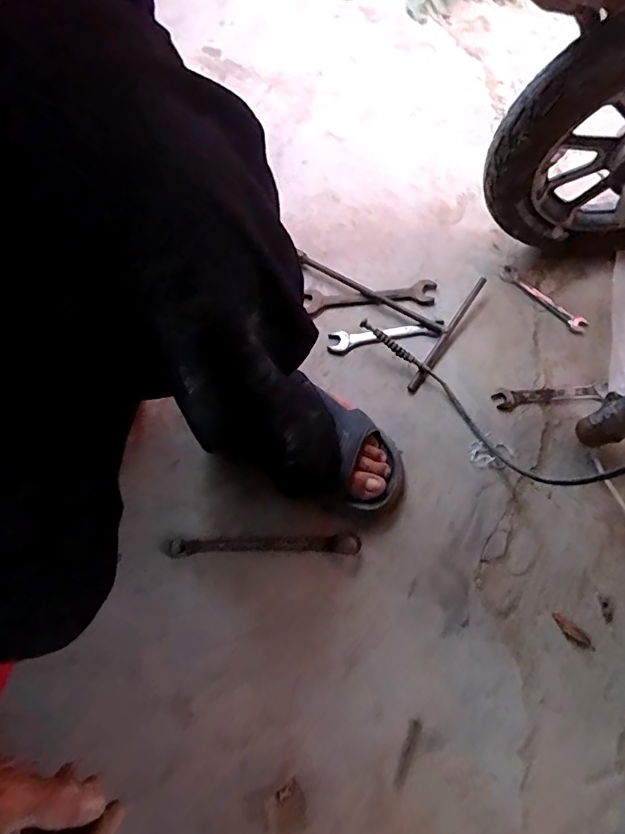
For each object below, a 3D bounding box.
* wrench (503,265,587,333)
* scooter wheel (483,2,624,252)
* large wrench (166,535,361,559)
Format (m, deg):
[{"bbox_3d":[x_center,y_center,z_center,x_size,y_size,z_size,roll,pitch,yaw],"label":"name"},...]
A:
[{"bbox_3d":[0.324,-0.169,0.685,0.026,0.008,0.137,-41,70,-8],"label":"wrench"},{"bbox_3d":[0.359,-0.290,0.534,0.298,0.323,0.083,-8,66,-3],"label":"scooter wheel"},{"bbox_3d":[-0.058,0.153,0.574,0.224,0.018,0.023,-3,70,7],"label":"large wrench"}]

